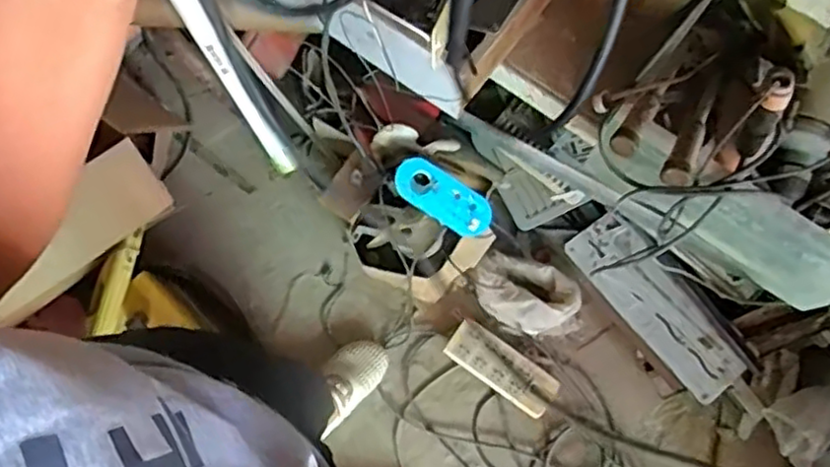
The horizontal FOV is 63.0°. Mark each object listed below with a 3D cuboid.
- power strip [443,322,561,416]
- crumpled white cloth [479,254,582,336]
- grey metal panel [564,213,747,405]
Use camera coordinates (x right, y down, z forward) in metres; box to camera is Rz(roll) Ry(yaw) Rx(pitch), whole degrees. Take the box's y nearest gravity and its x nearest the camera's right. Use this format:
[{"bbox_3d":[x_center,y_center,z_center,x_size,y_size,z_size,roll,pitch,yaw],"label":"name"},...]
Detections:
[{"bbox_3d":[0.174,0.271,1.356,0.233,0.050,0.088,34,75,10],"label":"power strip"},{"bbox_3d":[0.228,0.130,1.384,0.217,0.089,0.138,15,73,4],"label":"crumpled white cloth"},{"bbox_3d":[0.474,0.140,1.338,0.143,0.031,0.393,-37,77,-18],"label":"grey metal panel"}]

